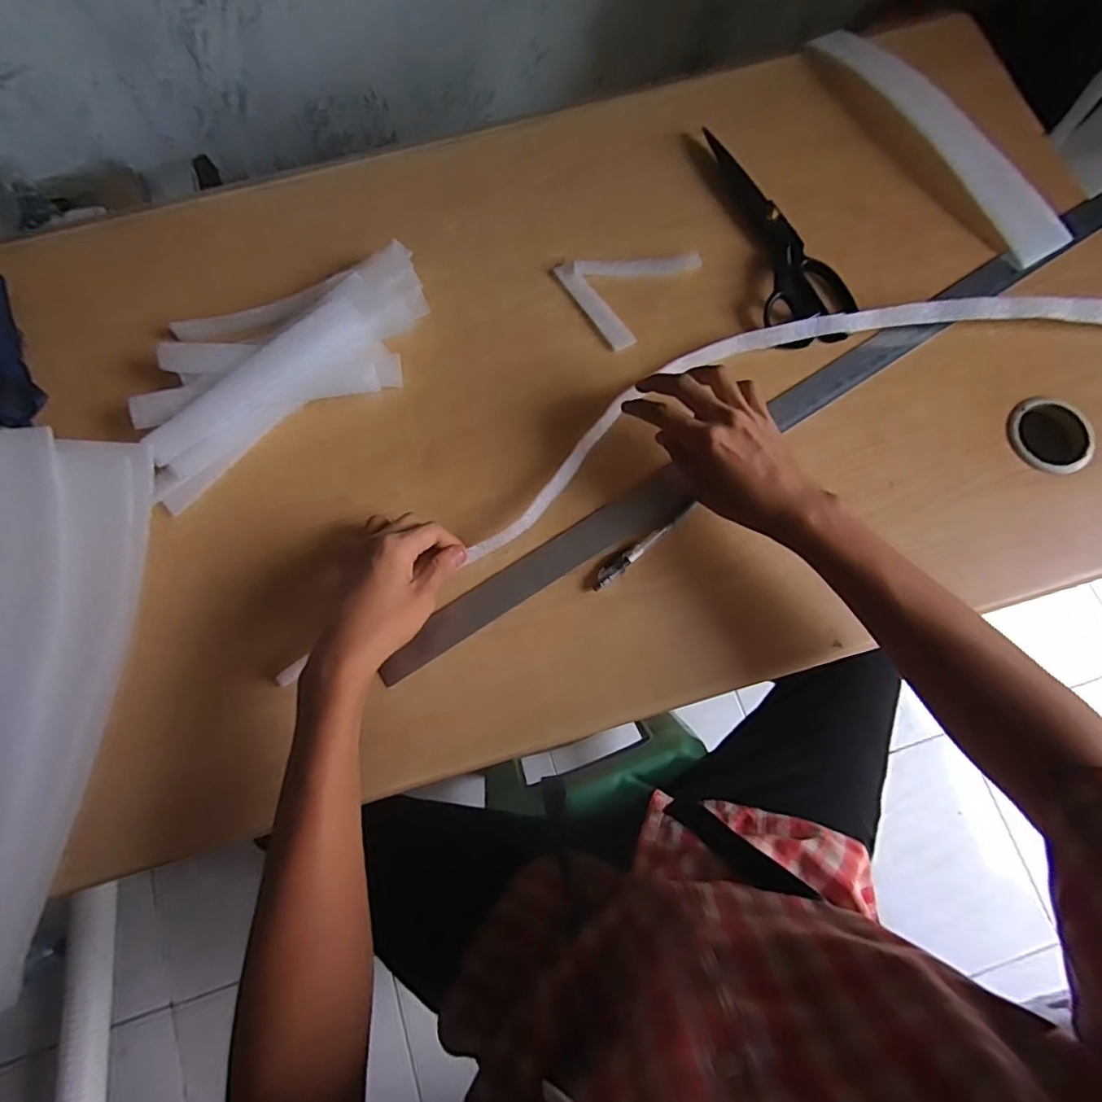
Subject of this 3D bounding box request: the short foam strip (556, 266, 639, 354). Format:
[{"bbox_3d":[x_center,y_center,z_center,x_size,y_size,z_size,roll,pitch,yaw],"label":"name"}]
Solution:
[{"bbox_3d":[0.039,-0.219,0.497,0.020,0.010,0.097,-34,77,-10],"label":"short foam strip"}]

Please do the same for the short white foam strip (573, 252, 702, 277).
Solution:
[{"bbox_3d":[0.079,-0.257,0.503,0.113,0.004,0.018,-3,77,0],"label":"short white foam strip"}]

